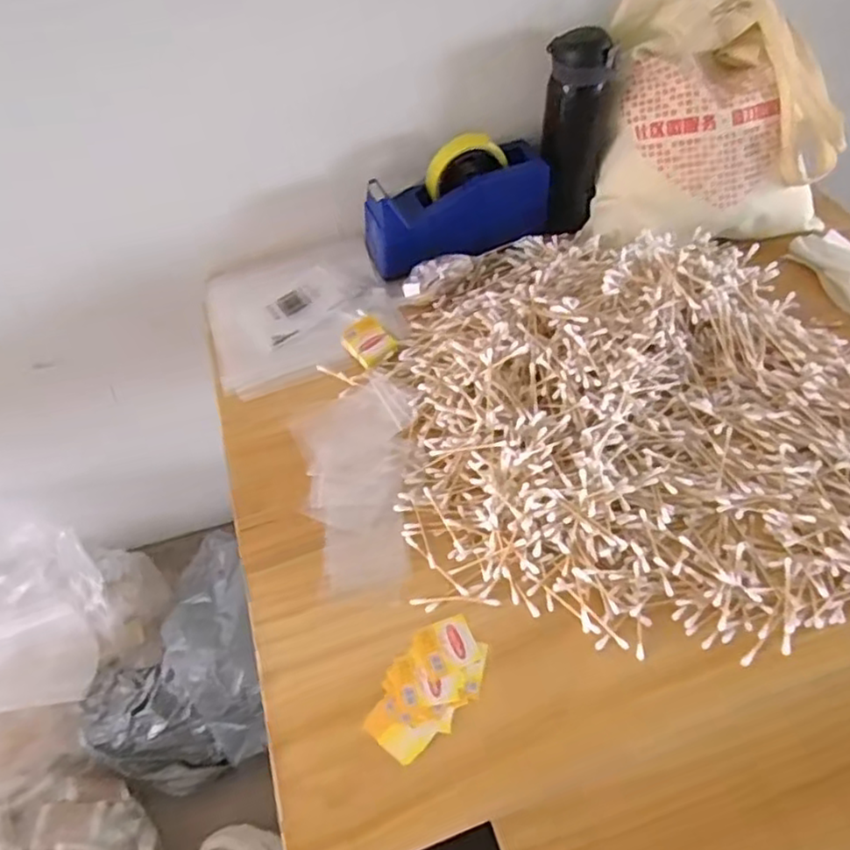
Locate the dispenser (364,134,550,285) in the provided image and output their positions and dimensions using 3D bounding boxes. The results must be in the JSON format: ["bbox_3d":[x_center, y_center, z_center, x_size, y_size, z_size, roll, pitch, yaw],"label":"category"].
[{"bbox_3d":[0.038,-0.250,0.759,0.210,0.093,0.079,-18,54,-9],"label":"dispenser"}]

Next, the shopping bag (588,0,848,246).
[{"bbox_3d":[0.325,-0.333,0.743,0.252,0.249,0.084,0,20,1],"label":"shopping bag"}]

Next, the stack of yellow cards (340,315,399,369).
[{"bbox_3d":[-0.060,-0.088,0.709,0.046,0.014,0.056,-32,57,-18],"label":"stack of yellow cards"}]

